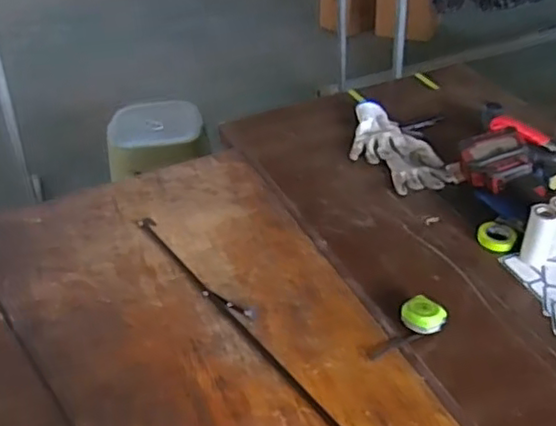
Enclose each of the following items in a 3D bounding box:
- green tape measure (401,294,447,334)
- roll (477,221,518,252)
[{"bbox_3d":[0.220,0.157,0.987,0.065,0.037,0.054,20,43,25],"label":"green tape measure"},{"bbox_3d":[0.388,0.042,1.154,0.065,0.025,0.058,13,41,18],"label":"roll"}]

